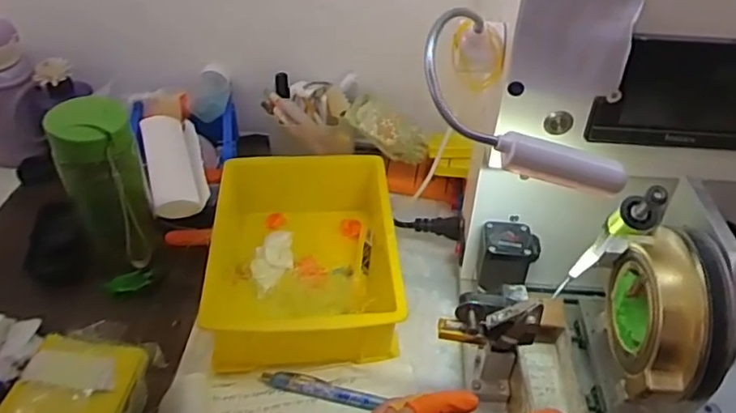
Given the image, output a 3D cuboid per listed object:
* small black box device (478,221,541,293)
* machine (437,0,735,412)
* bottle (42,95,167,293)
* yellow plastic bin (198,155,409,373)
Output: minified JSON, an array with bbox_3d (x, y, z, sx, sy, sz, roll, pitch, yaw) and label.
[{"bbox_3d":[0.128,0.048,0.555,0.052,0.048,0.050,8,41,8],"label":"small black box device"},{"bbox_3d":[0.259,0.015,0.446,0.346,0.334,0.214,4,41,3],"label":"machine"},{"bbox_3d":[-0.248,-0.001,0.594,0.070,0.210,0.077,-20,45,-23],"label":"bottle"},{"bbox_3d":[-0.065,0.050,0.635,0.179,0.080,0.246,-2,41,-4],"label":"yellow plastic bin"}]

